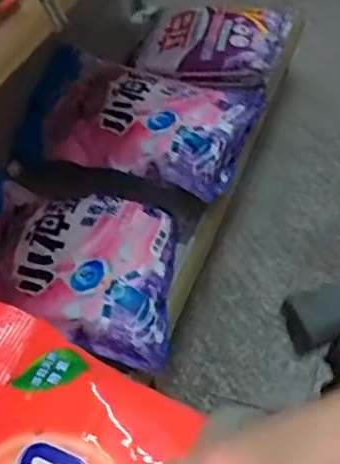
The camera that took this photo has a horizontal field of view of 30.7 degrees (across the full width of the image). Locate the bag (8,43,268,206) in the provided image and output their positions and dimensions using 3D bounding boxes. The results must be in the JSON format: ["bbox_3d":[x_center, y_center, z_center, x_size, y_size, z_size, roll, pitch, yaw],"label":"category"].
[{"bbox_3d":[-0.043,-0.207,1.068,0.350,0.097,0.300,14,50,18],"label":"bag"}]

